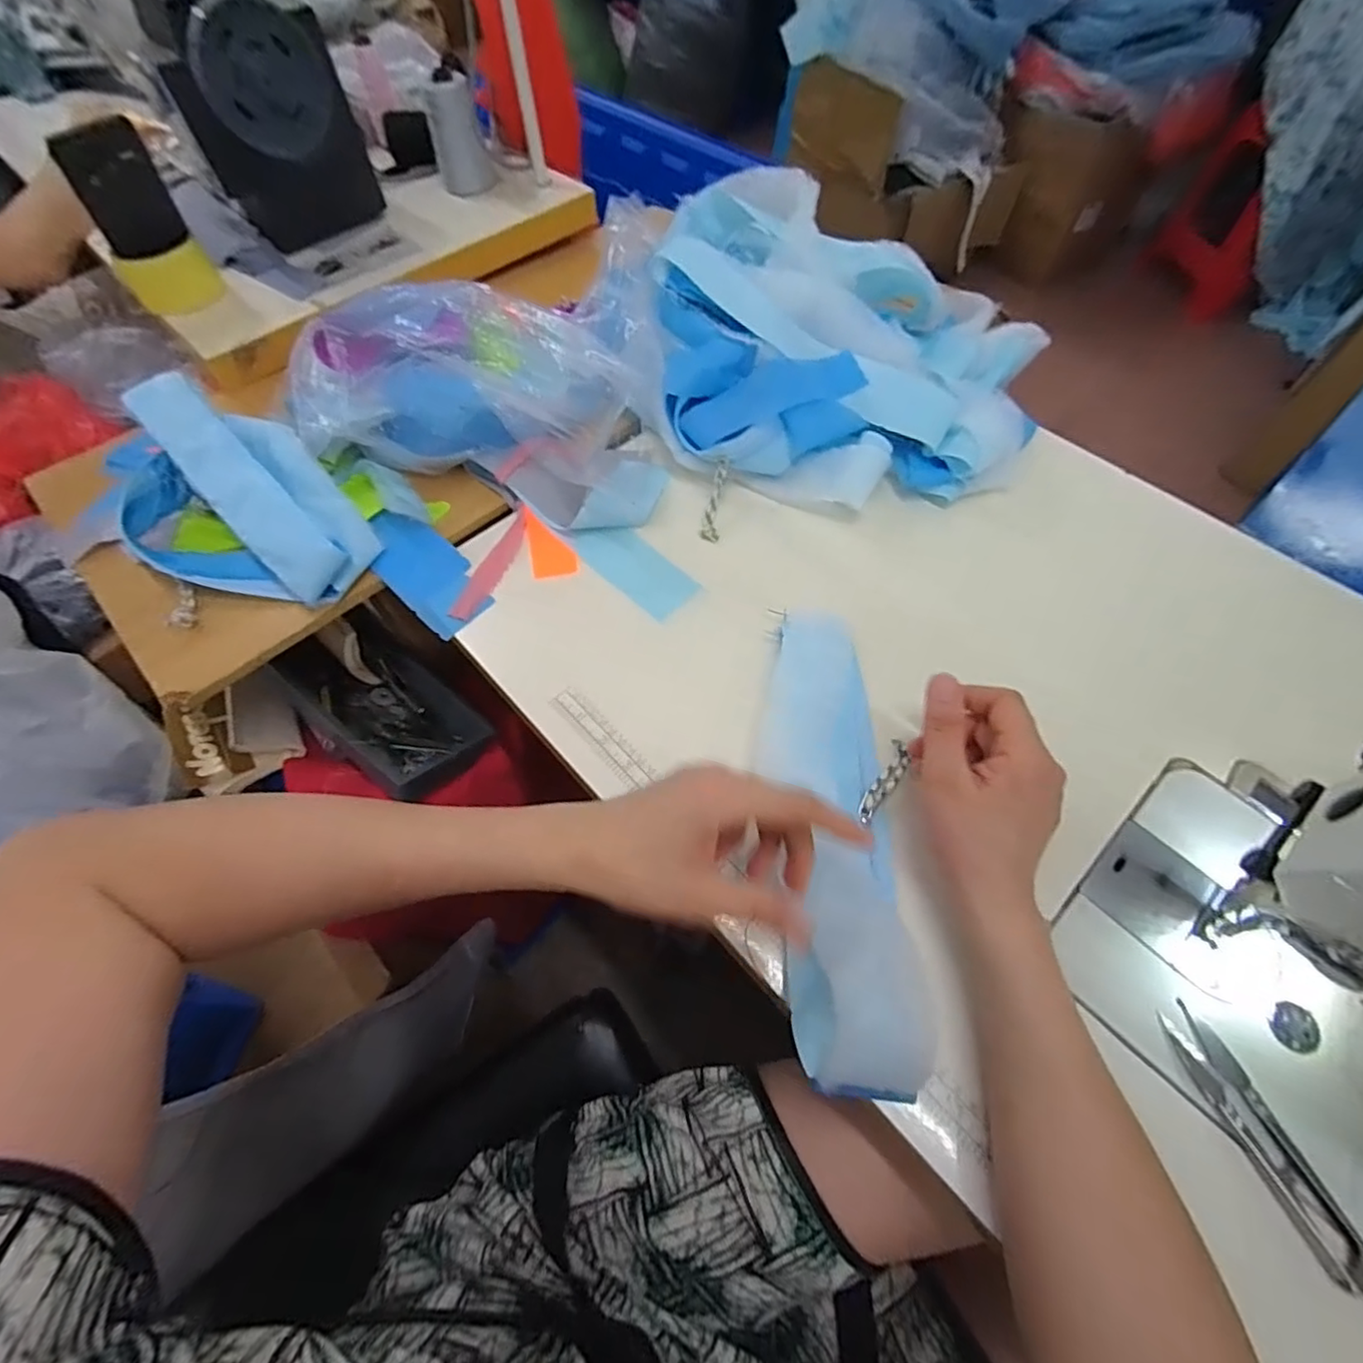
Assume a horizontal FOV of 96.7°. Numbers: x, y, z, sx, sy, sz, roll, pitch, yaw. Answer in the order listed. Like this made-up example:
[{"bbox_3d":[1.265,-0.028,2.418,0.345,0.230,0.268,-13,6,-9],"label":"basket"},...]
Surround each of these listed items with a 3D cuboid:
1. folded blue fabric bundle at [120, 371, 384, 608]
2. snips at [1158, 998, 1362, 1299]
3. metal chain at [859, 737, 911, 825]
[{"bbox_3d":[-0.373,-0.146,0.496,0.267,0.061,0.138,37,68,20],"label":"folded blue fabric bundle"},{"bbox_3d":[0.293,0.228,0.304,0.026,0.010,0.118,-18,62,-8],"label":"snips"},{"bbox_3d":[0.133,0.064,0.394,0.014,0.007,0.062,32,65,18],"label":"metal chain"}]

